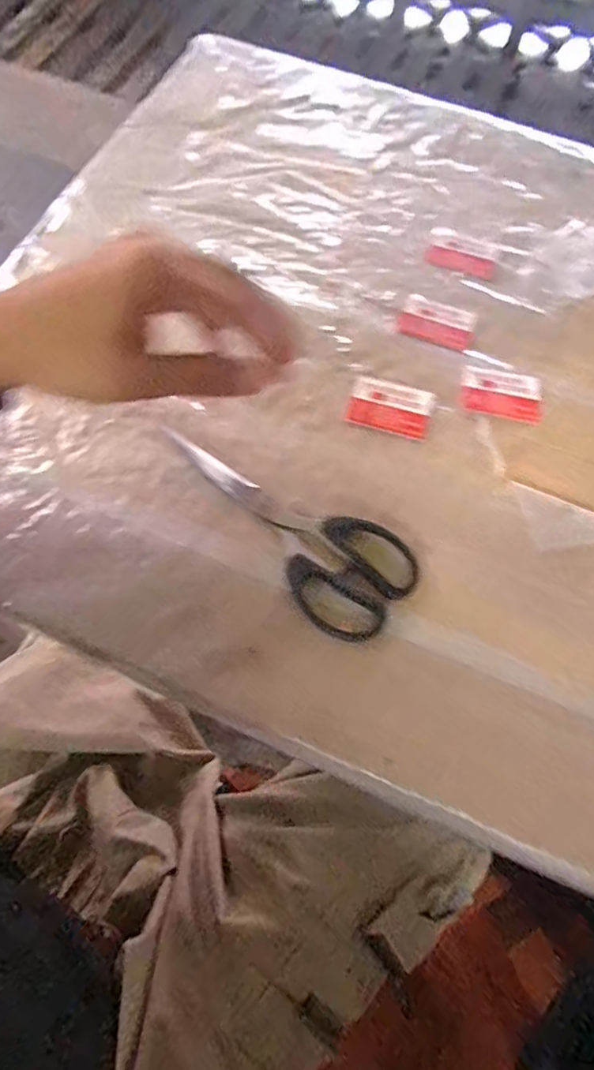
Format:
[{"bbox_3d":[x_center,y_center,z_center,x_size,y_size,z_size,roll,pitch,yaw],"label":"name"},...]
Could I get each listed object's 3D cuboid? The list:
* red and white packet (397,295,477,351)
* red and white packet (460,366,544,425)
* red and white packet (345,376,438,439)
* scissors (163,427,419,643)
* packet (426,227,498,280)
[{"bbox_3d":[0.102,-0.154,0.404,0.053,0.004,0.036,23,68,7],"label":"red and white packet"},{"bbox_3d":[0.139,-0.096,0.376,0.055,0.004,0.039,12,67,3],"label":"red and white packet"},{"bbox_3d":[0.063,-0.086,0.370,0.054,0.004,0.039,15,68,4],"label":"red and white packet"},{"bbox_3d":[-0.002,-0.016,0.336,0.069,0.005,0.171,-37,73,-15],"label":"scissors"},{"bbox_3d":[0.128,-0.218,0.430,0.052,0.004,0.042,20,68,6],"label":"packet"}]

